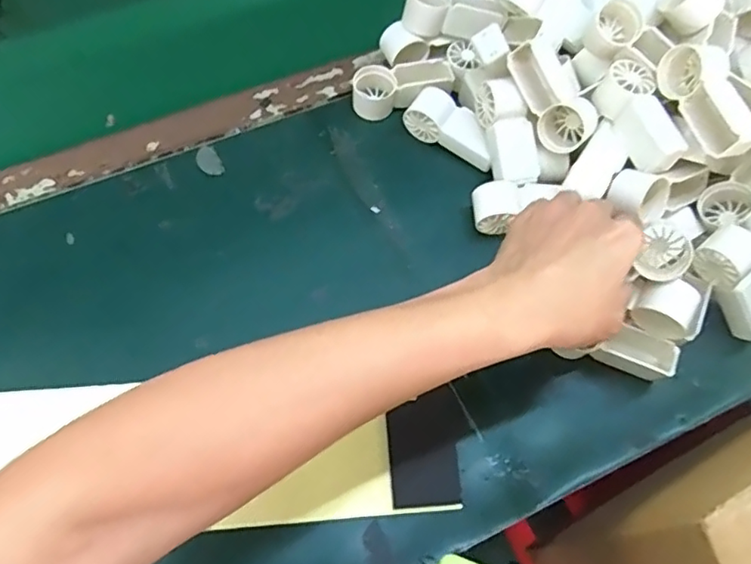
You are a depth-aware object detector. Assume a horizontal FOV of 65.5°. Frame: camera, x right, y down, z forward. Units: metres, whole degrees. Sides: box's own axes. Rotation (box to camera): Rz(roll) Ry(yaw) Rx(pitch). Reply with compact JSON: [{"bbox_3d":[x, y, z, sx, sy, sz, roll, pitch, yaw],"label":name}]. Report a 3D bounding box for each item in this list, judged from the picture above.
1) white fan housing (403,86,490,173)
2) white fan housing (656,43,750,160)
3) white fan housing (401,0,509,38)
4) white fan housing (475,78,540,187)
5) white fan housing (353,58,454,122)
[{"bbox_3d":[0.071,-0.139,0.533,0.086,0.032,0.039,28,68,10],"label":"white fan housing"},{"bbox_3d":[0.254,-0.137,0.447,0.044,0.035,0.097,-10,67,-6],"label":"white fan housing"},{"bbox_3d":[0.072,-0.251,0.538,0.091,0.029,0.036,0,67,-2],"label":"white fan housing"},{"bbox_3d":[0.110,-0.127,0.502,0.036,0.035,0.087,-20,98,-10],"label":"white fan housing"},{"bbox_3d":[0.024,-0.185,0.547,0.093,0.031,0.039,-14,67,11],"label":"white fan housing"}]

